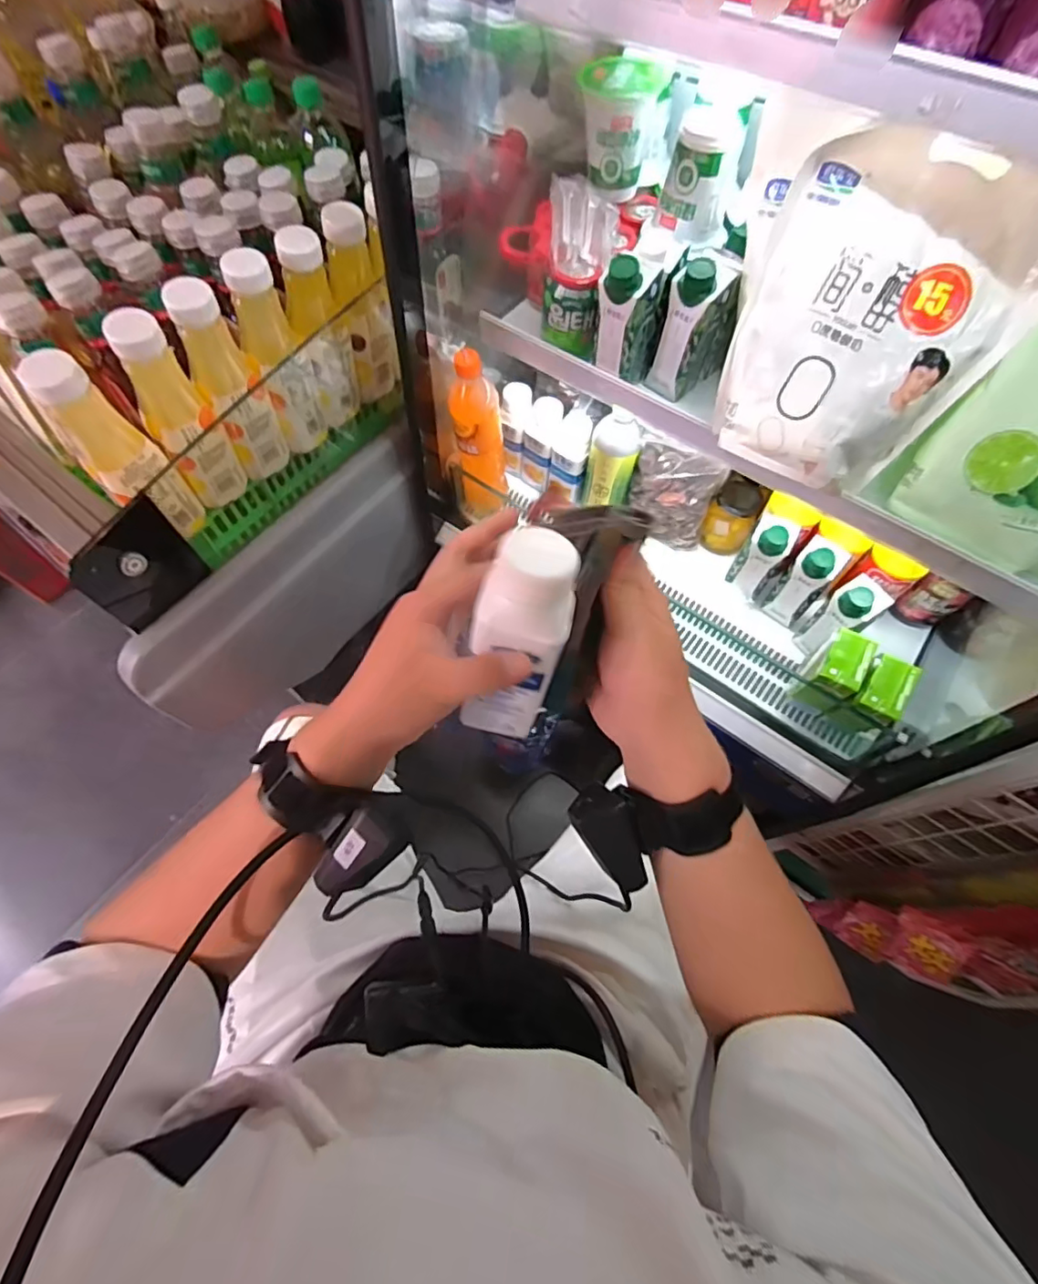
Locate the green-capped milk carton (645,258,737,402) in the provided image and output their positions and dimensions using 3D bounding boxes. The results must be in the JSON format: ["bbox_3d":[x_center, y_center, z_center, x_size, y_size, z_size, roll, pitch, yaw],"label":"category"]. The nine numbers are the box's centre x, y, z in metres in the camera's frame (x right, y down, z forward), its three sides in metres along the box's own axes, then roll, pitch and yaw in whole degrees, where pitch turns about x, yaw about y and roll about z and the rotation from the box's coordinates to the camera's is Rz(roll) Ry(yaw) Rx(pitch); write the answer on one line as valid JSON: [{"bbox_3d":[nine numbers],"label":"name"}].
[{"bbox_3d":[0.179,-0.325,0.569,0.045,0.131,0.058,37,69,17],"label":"green-capped milk carton"}]

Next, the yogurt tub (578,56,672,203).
[{"bbox_3d":[0.104,-0.546,0.590,0.077,0.096,0.080,0,64,0],"label":"yogurt tub"}]

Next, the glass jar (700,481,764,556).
[{"bbox_3d":[0.302,-0.177,0.790,0.062,0.078,0.068,19,65,9],"label":"glass jar"}]

